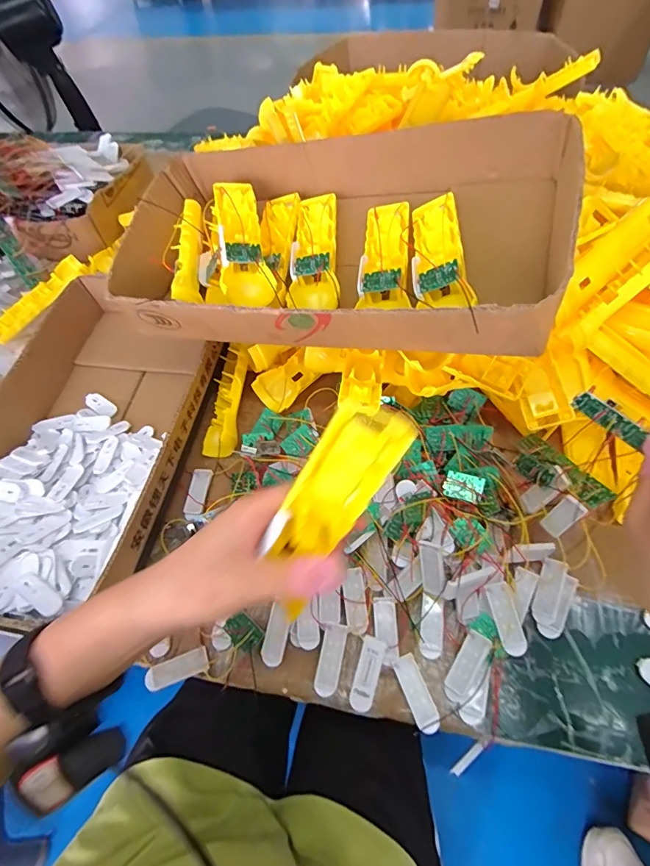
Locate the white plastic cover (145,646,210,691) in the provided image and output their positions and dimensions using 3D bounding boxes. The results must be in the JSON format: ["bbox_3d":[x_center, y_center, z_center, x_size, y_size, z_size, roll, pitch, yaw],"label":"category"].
[{"bbox_3d":[-0.134,0.212,0.396,0.057,0.005,0.020,-21,57,-9],"label":"white plastic cover"}]

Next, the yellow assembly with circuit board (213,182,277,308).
[{"bbox_3d":[-0.088,-0.200,0.457,0.050,0.037,0.163,-11,69,-3],"label":"yellow assembly with circuit board"}]

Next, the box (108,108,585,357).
[{"bbox_3d":[-0.006,-0.192,0.428,0.420,0.103,0.227,12,58,12],"label":"box"}]

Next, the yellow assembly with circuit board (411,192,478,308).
[{"bbox_3d":[0.109,-0.167,0.414,0.046,0.032,0.139,-8,55,23],"label":"yellow assembly with circuit board"}]

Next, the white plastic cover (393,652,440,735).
[{"bbox_3d":[0.078,0.221,0.374,0.020,0.004,0.058,-19,57,-8],"label":"white plastic cover"}]

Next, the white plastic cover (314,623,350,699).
[{"bbox_3d":[0.006,0.201,0.389,0.020,0.004,0.057,18,70,-3],"label":"white plastic cover"}]

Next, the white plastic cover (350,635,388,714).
[{"bbox_3d":[0.037,0.207,0.380,0.021,0.011,0.057,14,58,13],"label":"white plastic cover"}]

